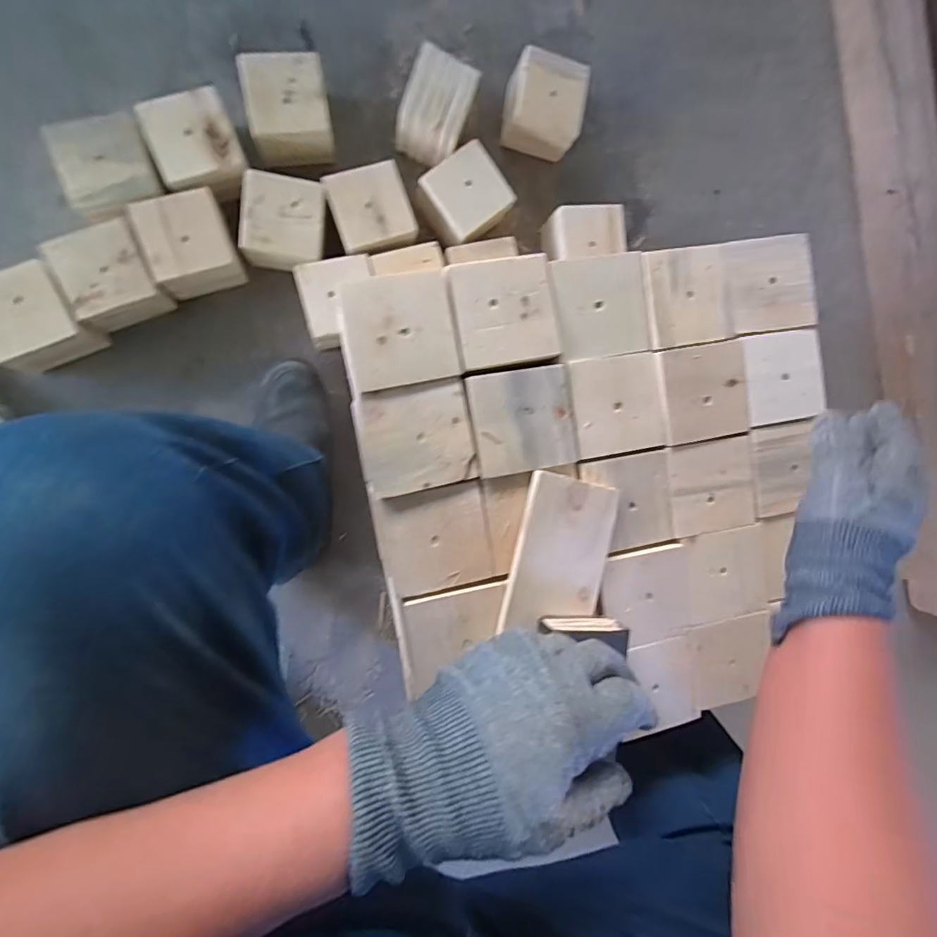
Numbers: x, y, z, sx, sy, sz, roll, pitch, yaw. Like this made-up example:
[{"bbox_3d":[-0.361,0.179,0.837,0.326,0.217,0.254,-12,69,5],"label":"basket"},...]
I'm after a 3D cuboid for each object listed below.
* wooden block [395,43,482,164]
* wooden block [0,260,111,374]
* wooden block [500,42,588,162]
[{"bbox_3d":[-0.044,-0.472,0.679,0.083,0.092,0.102,21,89,-13],"label":"wooden block"},{"bbox_3d":[-0.521,-0.176,0.618,0.098,0.093,0.102,-31,99,-8],"label":"wooden block"},{"bbox_3d":[0.105,-0.508,0.715,0.101,0.076,0.104,9,92,-12],"label":"wooden block"}]

